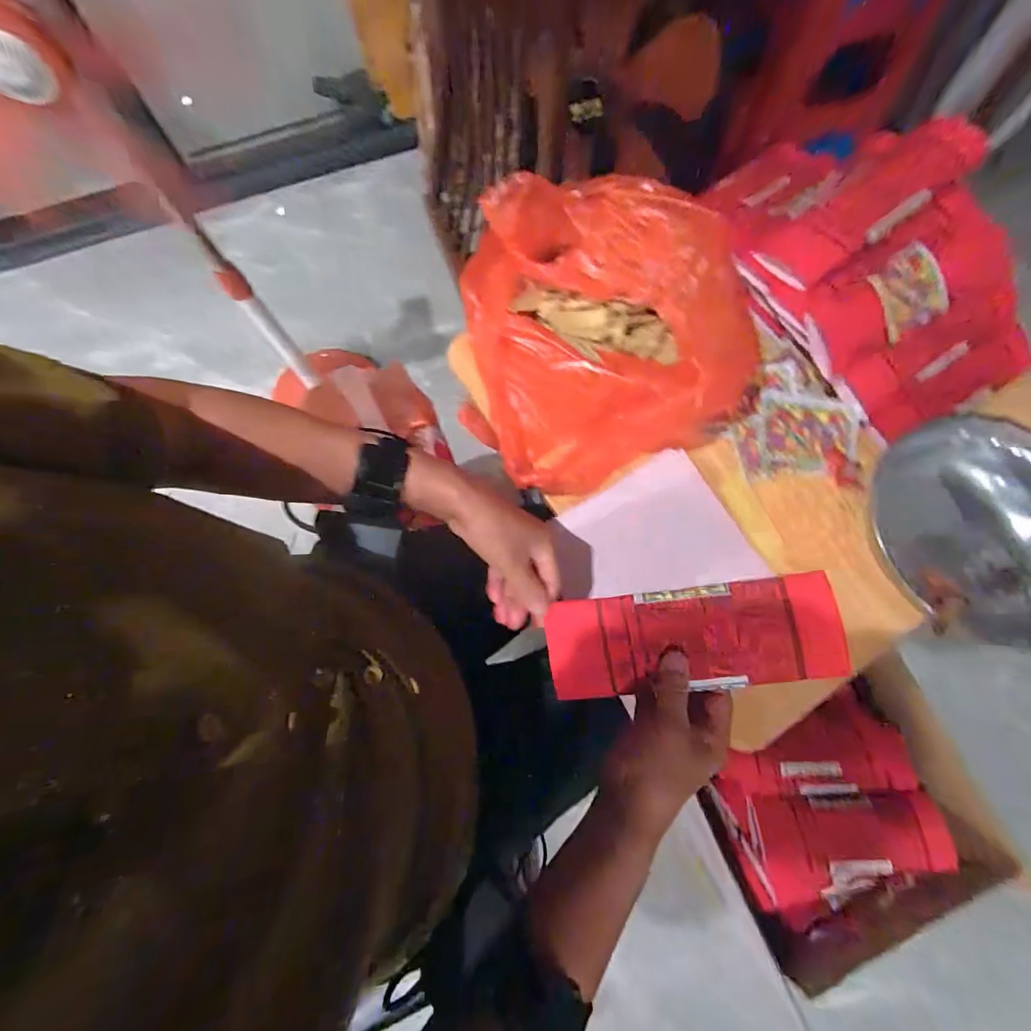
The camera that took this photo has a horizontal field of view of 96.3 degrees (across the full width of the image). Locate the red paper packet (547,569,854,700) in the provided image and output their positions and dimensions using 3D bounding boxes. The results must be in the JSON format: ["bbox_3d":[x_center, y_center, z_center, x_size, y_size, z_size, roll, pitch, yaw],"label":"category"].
[{"bbox_3d":[0.133,0.096,0.362,0.213,0.017,0.075,-10,73,14],"label":"red paper packet"}]

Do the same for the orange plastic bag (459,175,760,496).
[{"bbox_3d":[0.088,-0.212,0.510,0.321,0.112,0.309,-24,75,-5],"label":"orange plastic bag"}]

